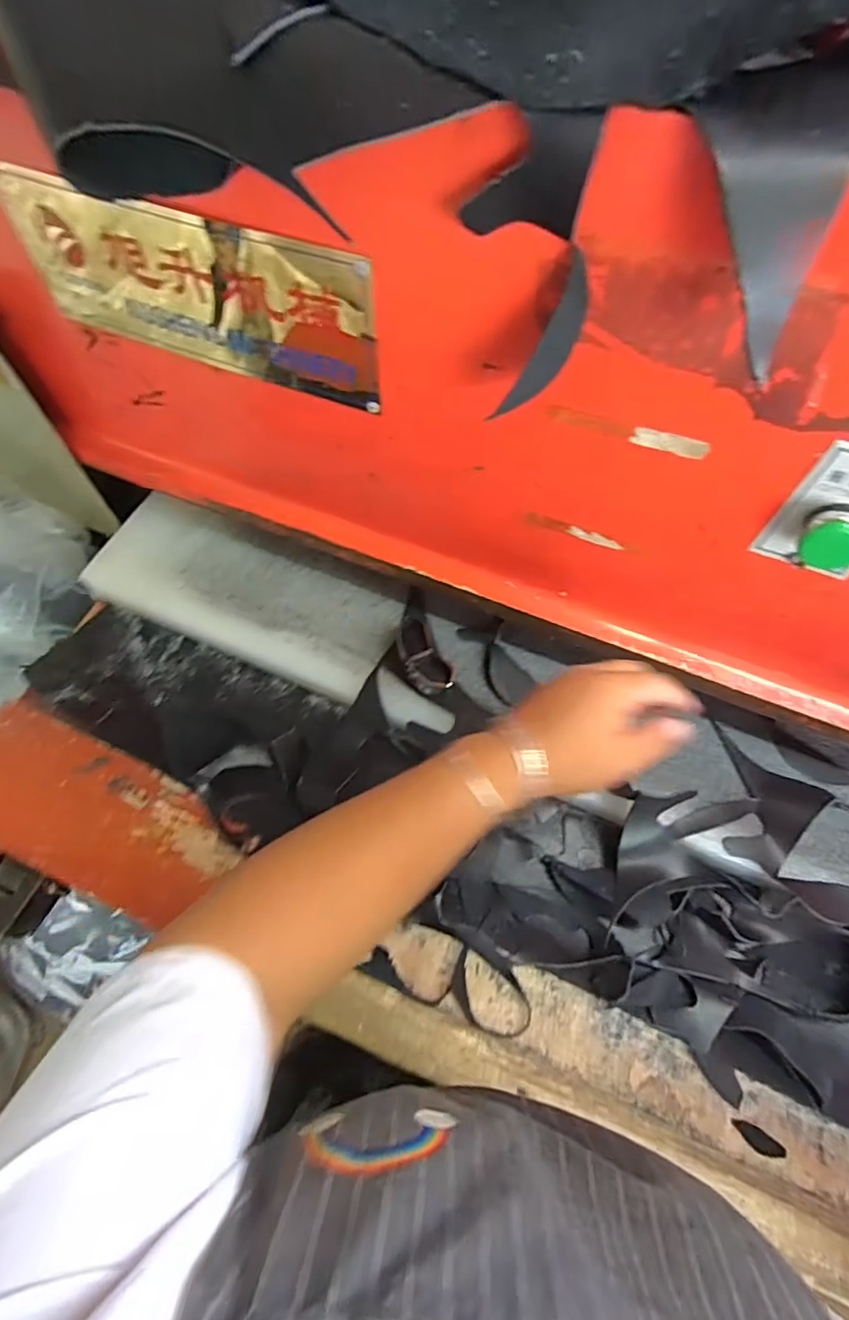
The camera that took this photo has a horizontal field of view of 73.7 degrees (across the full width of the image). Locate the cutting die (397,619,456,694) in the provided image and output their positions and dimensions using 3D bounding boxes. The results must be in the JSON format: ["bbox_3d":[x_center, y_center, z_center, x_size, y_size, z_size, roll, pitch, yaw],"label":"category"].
[{"bbox_3d":[-0.003,-0.001,0.535,0.037,0.037,0.083,-27,69,-9],"label":"cutting die"}]

